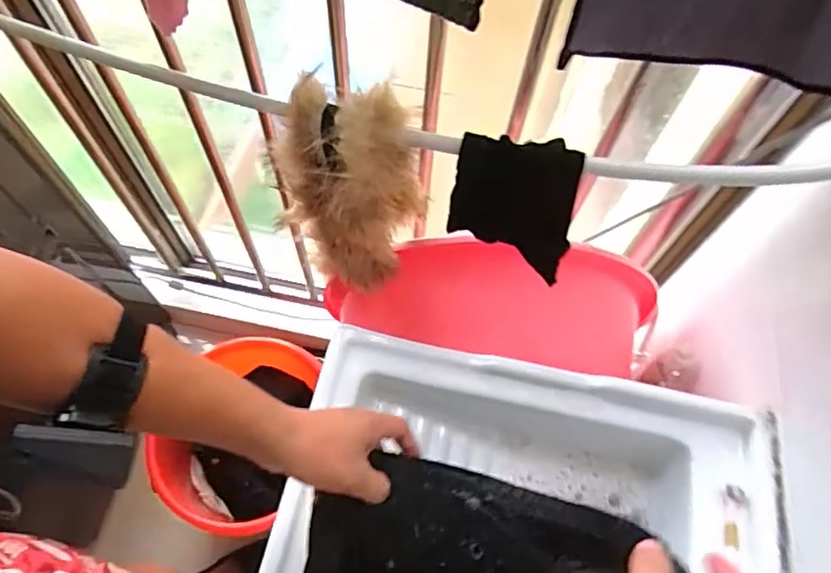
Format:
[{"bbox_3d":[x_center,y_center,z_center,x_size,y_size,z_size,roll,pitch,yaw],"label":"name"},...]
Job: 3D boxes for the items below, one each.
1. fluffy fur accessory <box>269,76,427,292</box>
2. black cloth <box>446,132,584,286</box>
[{"bbox_3d":[-0.076,-0.114,0.649,0.136,0.253,0.101,29,66,12],"label":"fluffy fur accessory"},{"bbox_3d":[0.100,-0.075,0.585,0.122,0.180,0.022,11,50,8],"label":"black cloth"}]

